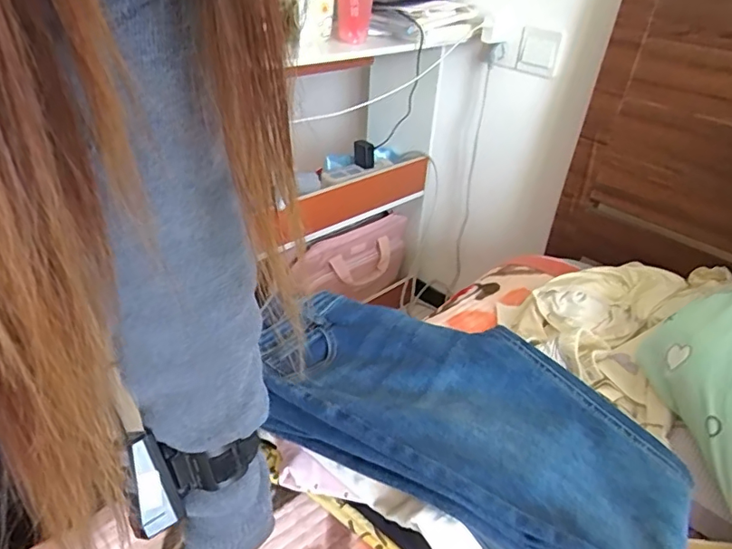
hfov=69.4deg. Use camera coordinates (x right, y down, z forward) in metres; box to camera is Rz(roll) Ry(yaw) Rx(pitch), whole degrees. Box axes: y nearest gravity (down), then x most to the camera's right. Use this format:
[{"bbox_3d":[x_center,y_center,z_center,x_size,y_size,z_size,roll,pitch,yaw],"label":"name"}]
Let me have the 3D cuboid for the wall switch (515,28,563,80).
[{"bbox_3d":[0.350,-0.452,1.077,0.016,0.083,0.098,-17,39,-29],"label":"wall switch"}]

